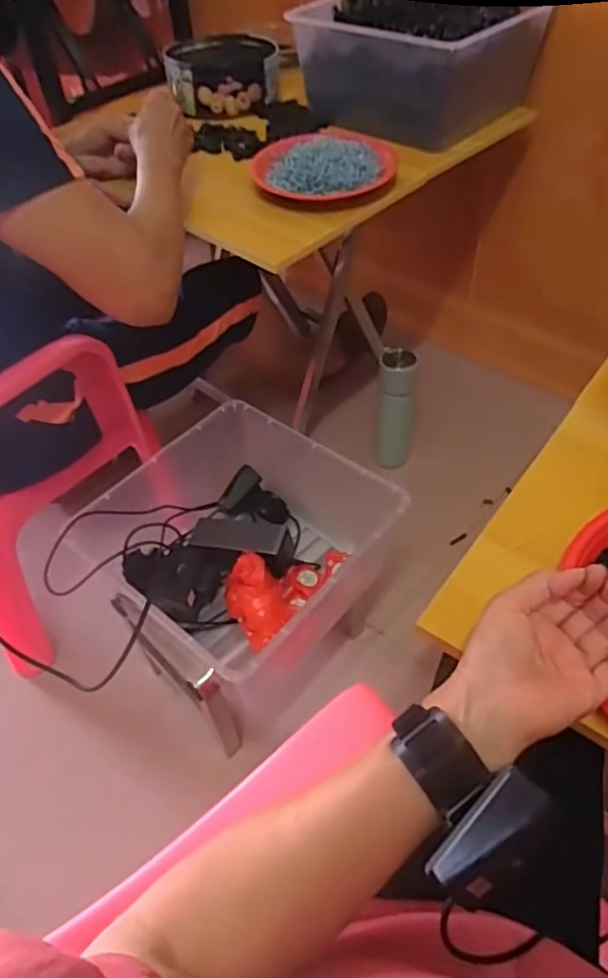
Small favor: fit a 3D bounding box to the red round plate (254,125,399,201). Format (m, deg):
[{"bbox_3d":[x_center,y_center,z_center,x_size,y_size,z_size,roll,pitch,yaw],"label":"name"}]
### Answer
[{"bbox_3d":[0.028,-0.443,0.893,0.193,0.039,0.157,-1,48,4],"label":"red round plate"}]

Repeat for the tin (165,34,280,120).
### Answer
[{"bbox_3d":[-0.135,-0.696,1.096,0.185,0.087,0.156,-5,48,0],"label":"tin"}]

